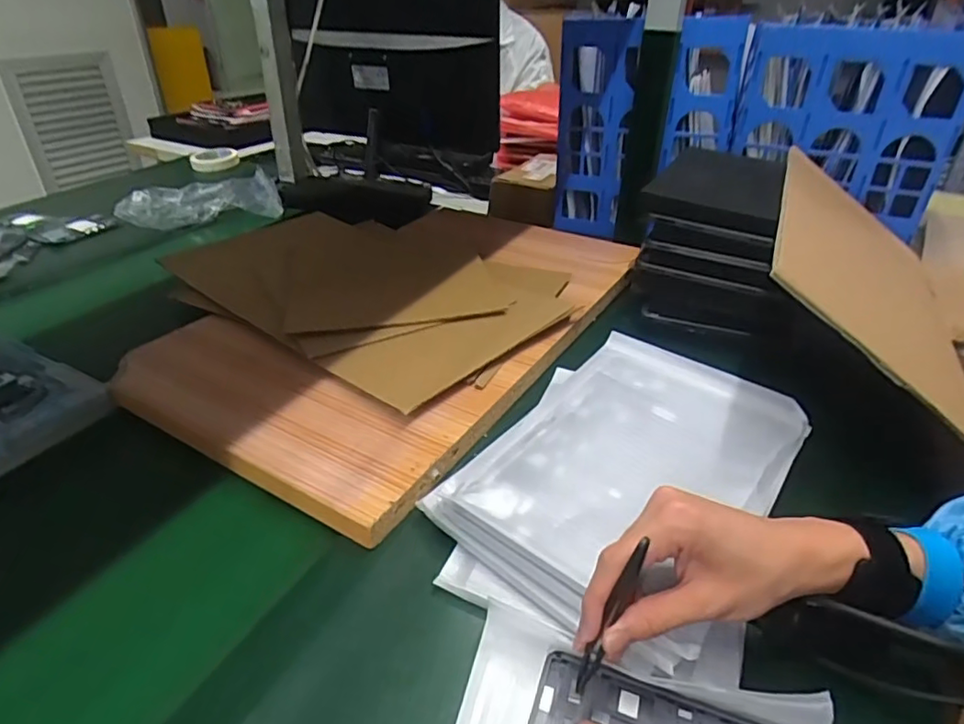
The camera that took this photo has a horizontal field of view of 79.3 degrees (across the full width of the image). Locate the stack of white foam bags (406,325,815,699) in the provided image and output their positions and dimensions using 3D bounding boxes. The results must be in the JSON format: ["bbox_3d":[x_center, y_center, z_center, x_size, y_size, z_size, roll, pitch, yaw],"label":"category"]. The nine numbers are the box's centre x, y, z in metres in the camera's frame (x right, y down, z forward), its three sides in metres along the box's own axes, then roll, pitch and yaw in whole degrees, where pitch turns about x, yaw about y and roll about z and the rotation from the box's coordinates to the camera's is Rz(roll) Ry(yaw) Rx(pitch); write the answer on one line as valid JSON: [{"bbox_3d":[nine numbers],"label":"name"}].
[{"bbox_3d":[0.120,0.086,0.480,0.231,0.037,0.314,21,38,24],"label":"stack of white foam bags"}]

